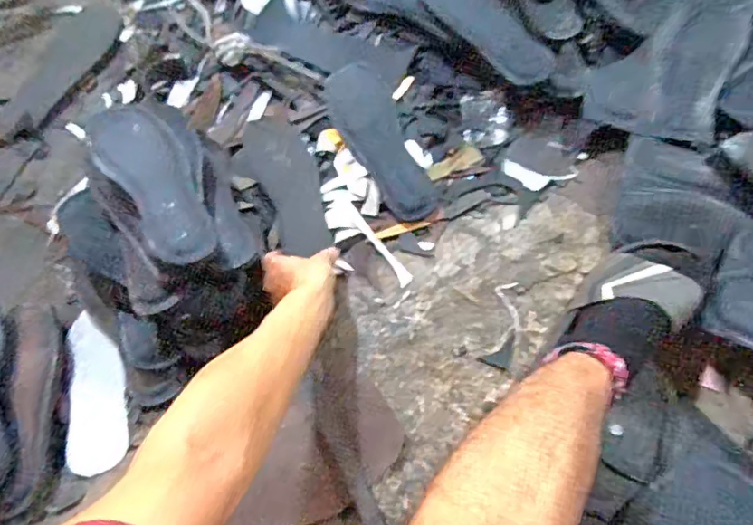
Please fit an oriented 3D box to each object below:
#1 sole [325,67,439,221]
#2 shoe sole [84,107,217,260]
[{"bbox_3d":[0.002,-0.175,0.729,0.085,0.022,0.257,-23,68,-8],"label":"sole"},{"bbox_3d":[-0.254,-0.097,0.591,0.083,0.026,0.232,-34,70,-12],"label":"shoe sole"}]

